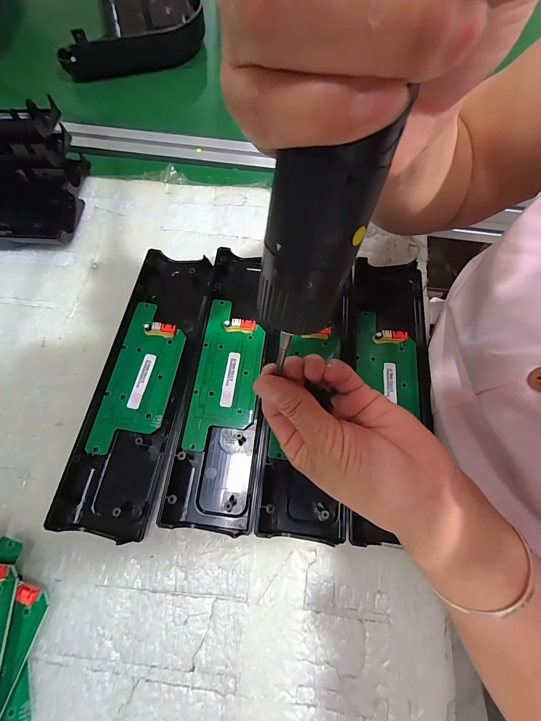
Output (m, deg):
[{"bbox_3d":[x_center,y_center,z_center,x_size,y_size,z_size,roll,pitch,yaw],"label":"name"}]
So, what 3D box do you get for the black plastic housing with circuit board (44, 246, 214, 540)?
[{"bbox_3d":[-0.113,0.012,0.264,0.065,0.020,0.246,8,70,3],"label":"black plastic housing with circuit board"}]

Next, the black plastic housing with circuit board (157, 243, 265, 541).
[{"bbox_3d":[-0.039,0.012,0.268,0.064,0.017,0.241,5,70,2],"label":"black plastic housing with circuit board"}]

